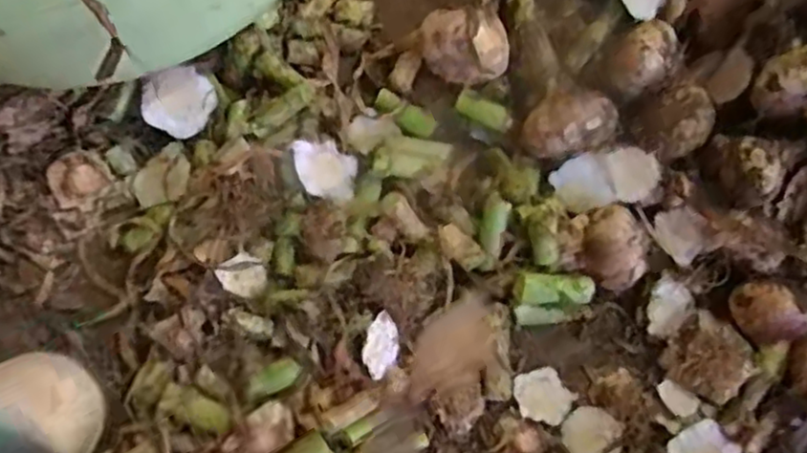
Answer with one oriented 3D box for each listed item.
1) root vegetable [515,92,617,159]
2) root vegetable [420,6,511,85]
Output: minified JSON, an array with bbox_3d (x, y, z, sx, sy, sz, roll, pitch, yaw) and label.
[{"bbox_3d":[0.115,-0.072,0.487,0.064,0.037,0.044,-11,75,-4],"label":"root vegetable"},{"bbox_3d":[0.044,-0.130,0.500,0.060,0.042,0.047,-11,75,-4],"label":"root vegetable"}]

